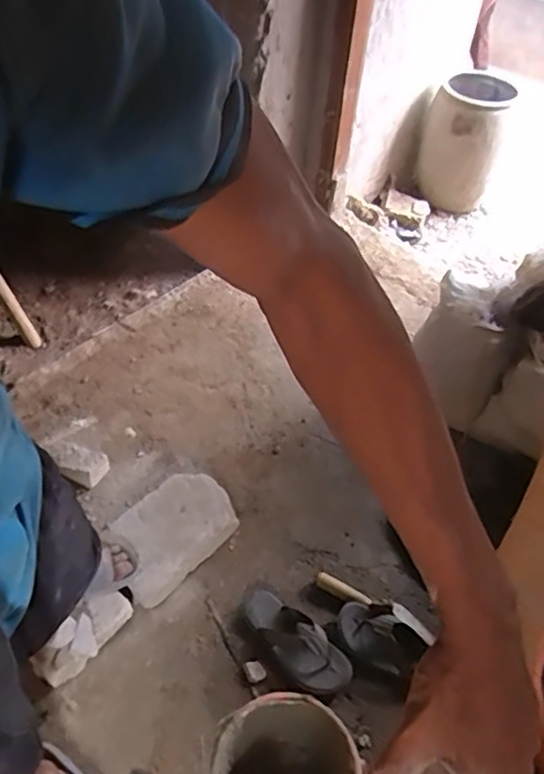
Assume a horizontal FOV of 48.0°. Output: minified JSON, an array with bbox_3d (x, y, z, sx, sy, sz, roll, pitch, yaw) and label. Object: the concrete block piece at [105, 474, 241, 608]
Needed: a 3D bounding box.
[{"bbox_3d":[-0.232,0.343,1.436,0.213,0.081,0.320,34,53,25],"label":"concrete block piece"}]

